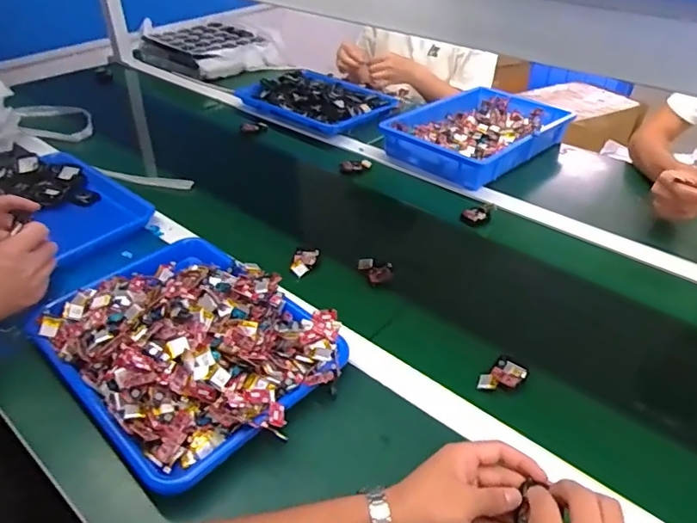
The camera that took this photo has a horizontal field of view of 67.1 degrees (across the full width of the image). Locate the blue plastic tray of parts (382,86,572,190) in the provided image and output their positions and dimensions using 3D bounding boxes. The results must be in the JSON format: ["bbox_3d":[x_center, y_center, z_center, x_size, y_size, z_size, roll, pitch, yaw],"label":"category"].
[{"bbox_3d":[0.262,-0.274,1.098,0.278,0.056,0.366,30,46,33],"label":"blue plastic tray of parts"}]

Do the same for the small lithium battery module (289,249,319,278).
[{"bbox_3d":[-0.066,0.001,0.772,0.034,0.017,0.052,11,39,14],"label":"small lithium battery module"}]

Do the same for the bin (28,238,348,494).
[{"bbox_3d":[-0.189,0.075,0.608,0.342,0.065,0.261,29,46,32],"label":"bin"}]

